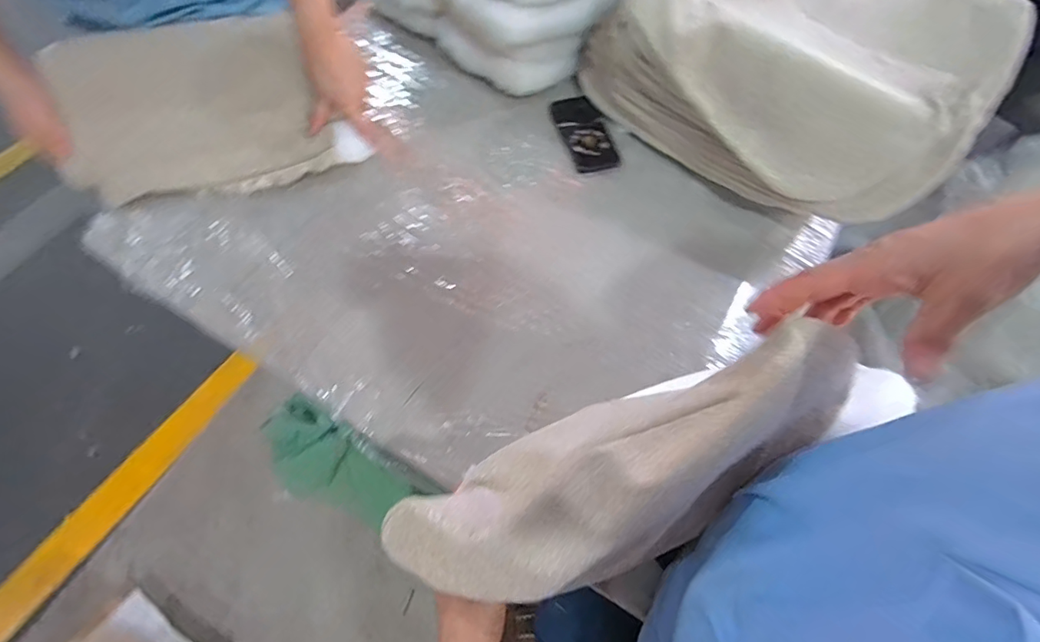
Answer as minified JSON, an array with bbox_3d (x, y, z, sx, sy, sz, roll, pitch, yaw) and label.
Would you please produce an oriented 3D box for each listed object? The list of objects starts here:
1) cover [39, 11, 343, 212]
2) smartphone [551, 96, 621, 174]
[{"bbox_3d":[-0.495,-0.318,0.736,0.376,0.032,0.246,-12,101,-2],"label":"cover"},{"bbox_3d":[0.112,-0.334,0.848,0.075,0.006,0.178,-14,67,-9],"label":"smartphone"}]

